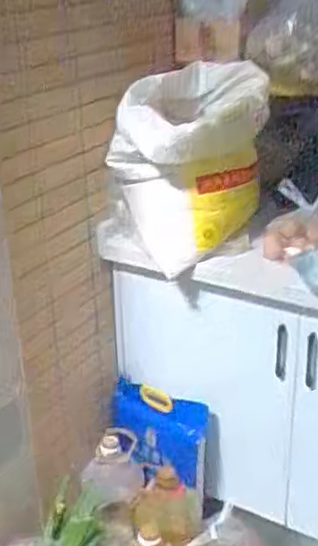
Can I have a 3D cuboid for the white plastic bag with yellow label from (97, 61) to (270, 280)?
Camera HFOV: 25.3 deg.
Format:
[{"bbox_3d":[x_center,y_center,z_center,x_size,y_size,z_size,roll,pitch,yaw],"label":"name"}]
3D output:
[{"bbox_3d":[0.047,-0.231,1.612,0.367,0.432,0.235,1,26,6],"label":"white plastic bag with yellow label"}]

